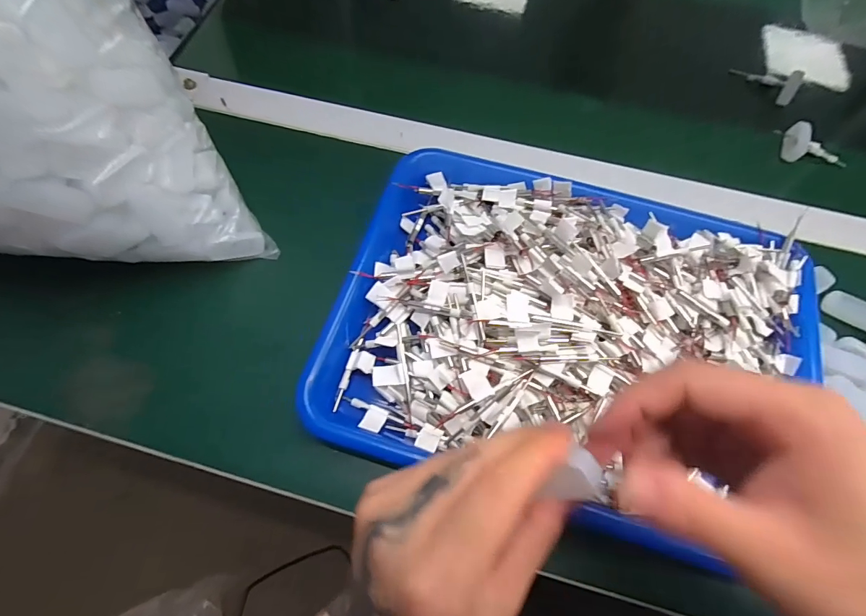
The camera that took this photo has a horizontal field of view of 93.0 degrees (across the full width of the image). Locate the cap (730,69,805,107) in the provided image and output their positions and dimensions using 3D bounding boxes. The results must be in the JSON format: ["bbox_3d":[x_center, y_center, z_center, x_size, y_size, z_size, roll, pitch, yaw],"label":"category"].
[{"bbox_3d":[0.355,-0.243,0.439,0.026,0.023,0.069,-35,58,-15],"label":"cap"}]

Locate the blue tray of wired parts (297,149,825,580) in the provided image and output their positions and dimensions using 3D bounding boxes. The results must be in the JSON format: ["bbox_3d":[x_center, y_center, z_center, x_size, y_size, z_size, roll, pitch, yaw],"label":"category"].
[{"bbox_3d":[0.099,0.010,0.291,0.325,0.042,0.246,16,66,6],"label":"blue tray of wired parts"}]

